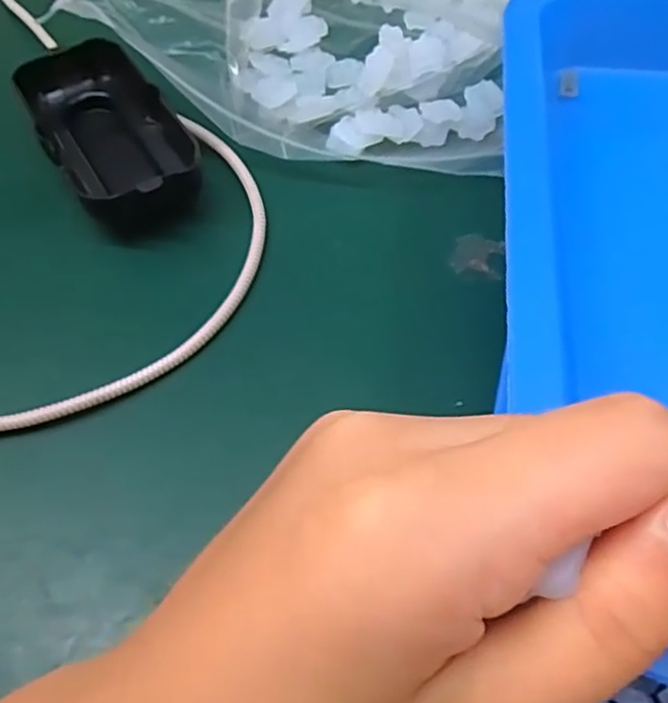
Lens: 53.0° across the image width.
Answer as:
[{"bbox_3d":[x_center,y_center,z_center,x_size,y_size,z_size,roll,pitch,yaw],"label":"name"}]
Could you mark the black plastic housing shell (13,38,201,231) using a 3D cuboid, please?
[{"bbox_3d":[-0.100,-0.100,0.297,0.054,0.022,0.111,-29,60,-17],"label":"black plastic housing shell"}]

